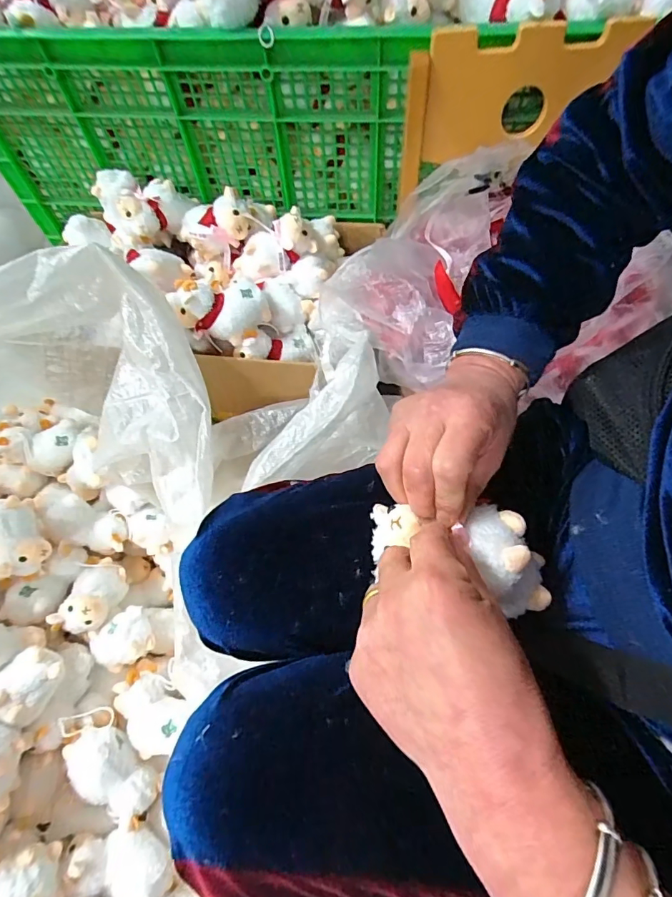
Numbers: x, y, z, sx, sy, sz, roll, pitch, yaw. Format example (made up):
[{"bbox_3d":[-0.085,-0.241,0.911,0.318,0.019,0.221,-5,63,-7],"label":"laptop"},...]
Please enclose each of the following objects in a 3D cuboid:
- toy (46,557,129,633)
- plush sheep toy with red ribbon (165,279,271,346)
[{"bbox_3d":[-0.334,0.202,0.623,0.063,0.051,0.103,10,63,8],"label":"toy"},{"bbox_3d":[-0.158,-0.197,0.607,0.127,0.072,0.088,-3,62,1],"label":"plush sheep toy with red ribbon"}]

